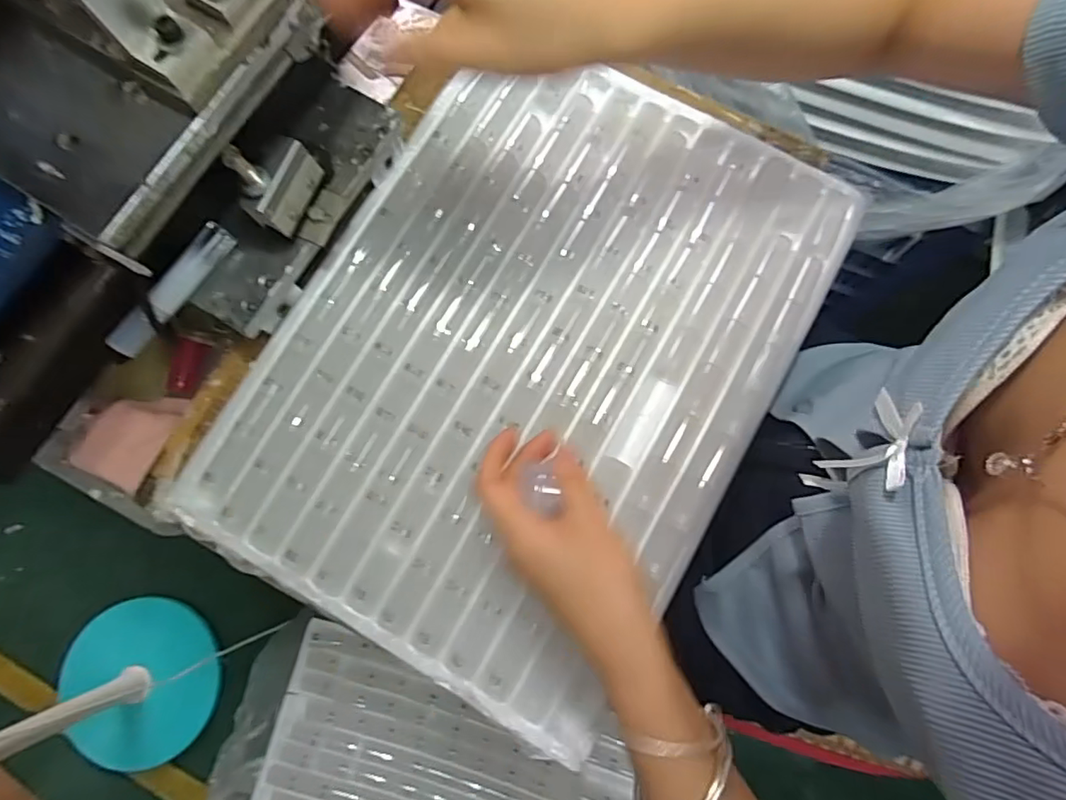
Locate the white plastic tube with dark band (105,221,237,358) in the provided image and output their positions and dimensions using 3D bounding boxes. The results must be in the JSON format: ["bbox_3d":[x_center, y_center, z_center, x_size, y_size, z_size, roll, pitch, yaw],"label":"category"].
[{"bbox_3d":[-0.244,-0.075,0.361,0.017,0.019,0.105,32,82,6],"label":"white plastic tube with dark band"}]

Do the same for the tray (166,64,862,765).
[{"bbox_3d":[-0.004,-0.041,0.386,0.340,0.021,0.453,30,81,6],"label":"tray"}]

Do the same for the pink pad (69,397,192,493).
[{"bbox_3d":[-0.337,0.029,0.448,0.056,0.028,0.083,28,81,6],"label":"pink pad"}]

